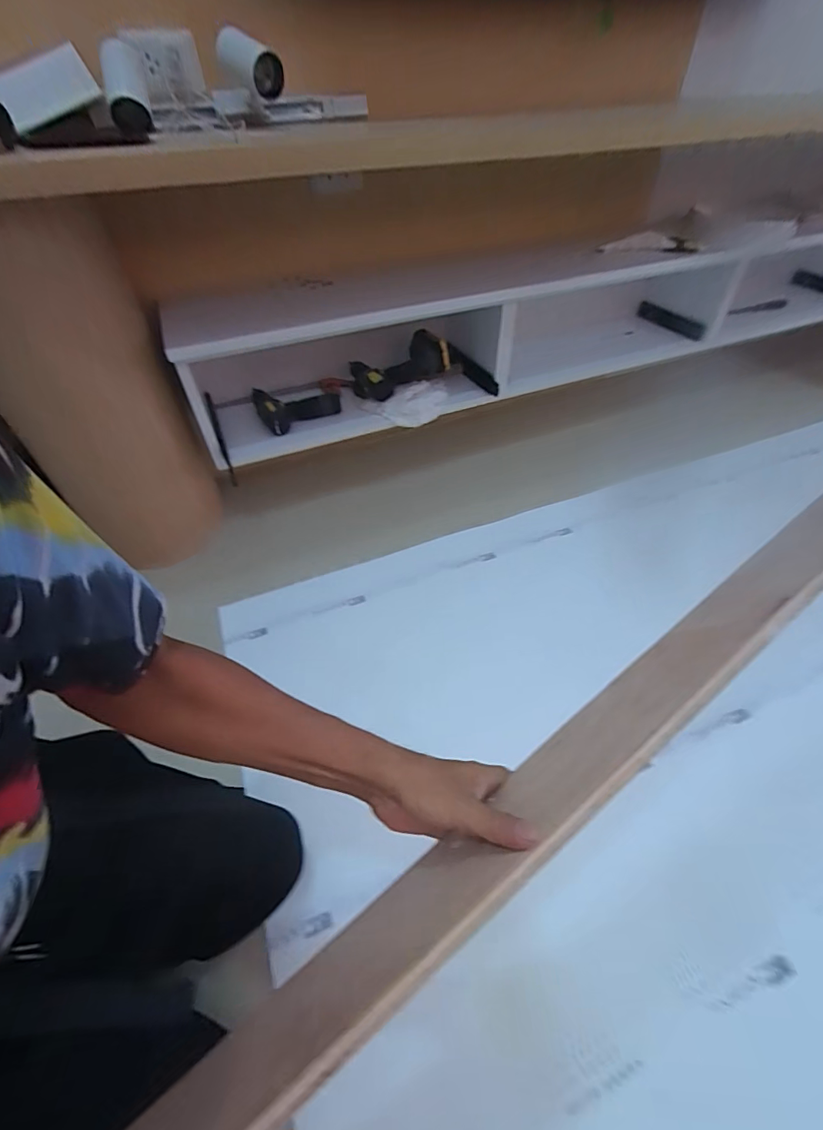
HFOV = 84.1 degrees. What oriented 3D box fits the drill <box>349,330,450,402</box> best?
[{"bbox_3d":[-0.033,-0.503,1.146,0.249,0.106,0.139,-22,46,2],"label":"drill"}]

